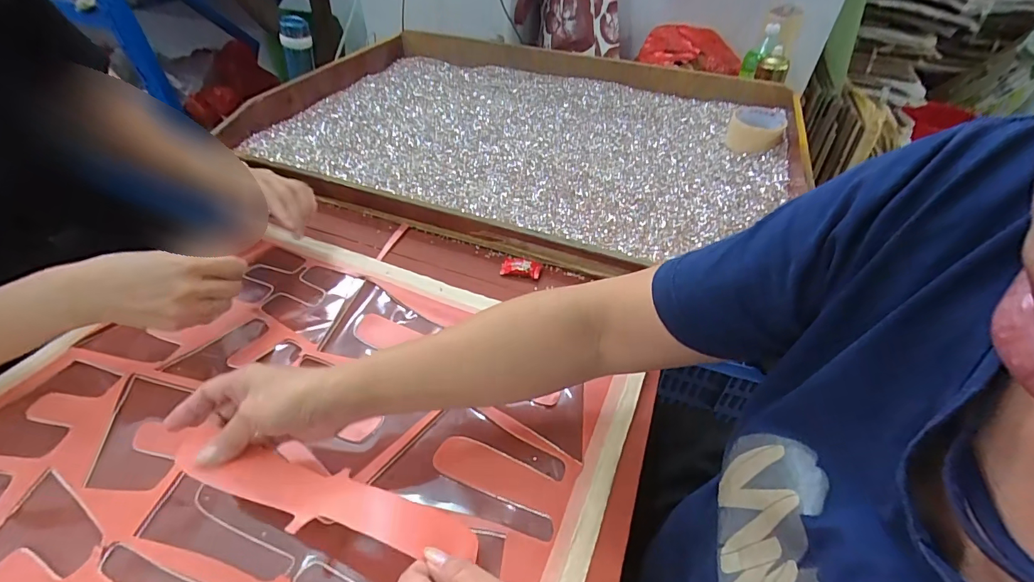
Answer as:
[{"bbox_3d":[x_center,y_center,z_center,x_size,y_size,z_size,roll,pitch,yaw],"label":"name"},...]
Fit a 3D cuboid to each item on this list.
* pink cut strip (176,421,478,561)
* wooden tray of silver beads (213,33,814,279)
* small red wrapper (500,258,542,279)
[{"bbox_3d":[-0.140,0.151,0.322,0.227,0.022,0.042,15,46,4],"label":"pink cut strip"},{"bbox_3d":[0.005,-0.311,0.811,0.934,0.077,0.638,18,47,17],"label":"wooden tray of silver beads"},{"bbox_3d":[0.006,-0.030,0.568,0.048,0.014,0.022,10,45,9],"label":"small red wrapper"}]

